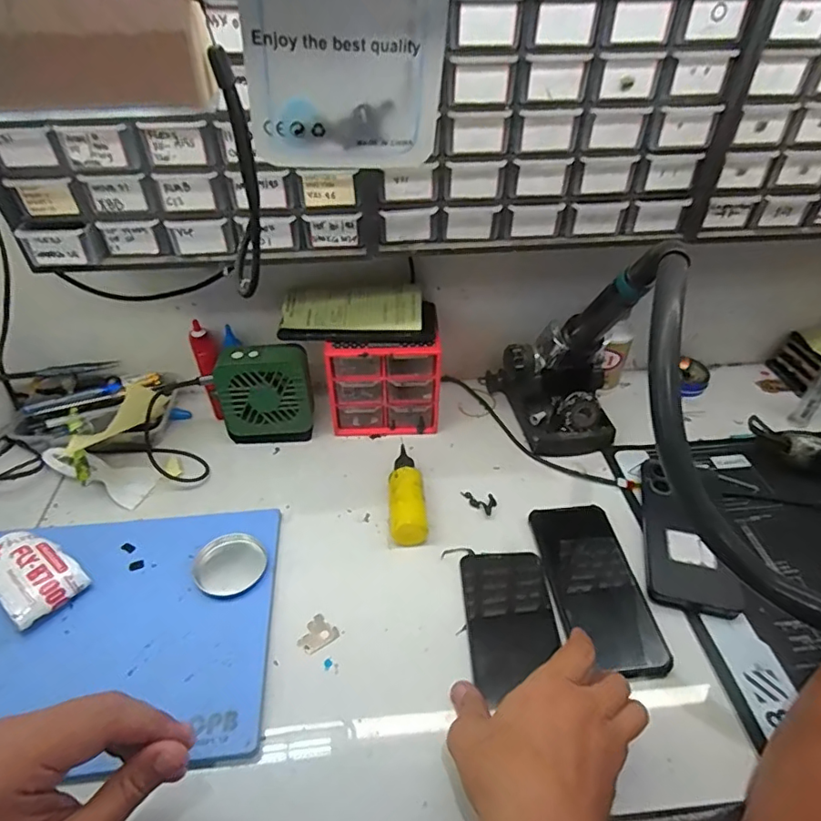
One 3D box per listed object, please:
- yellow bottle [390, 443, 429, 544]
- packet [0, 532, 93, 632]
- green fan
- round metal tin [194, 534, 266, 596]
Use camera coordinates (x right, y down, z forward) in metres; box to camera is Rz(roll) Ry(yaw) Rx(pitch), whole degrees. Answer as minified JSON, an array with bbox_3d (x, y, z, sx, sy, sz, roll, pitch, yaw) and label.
[{"bbox_3d":[-0.004,0.083,0.566,0.038,0.039,0.127,-1,41,-1],"label":"yellow bottle"},{"bbox_3d":[-0.329,0.142,0.467,0.081,0.032,0.058,29,49,29],"label":"packet"},{"bbox_3d":[-0.162,-0.016,0.606,0.103,0.112,0.046,-4,41,-5],"label":"green fan"},{"bbox_3d":[-0.164,0.141,0.489,0.059,0.008,0.062,0,41,0],"label":"round metal tin"}]

